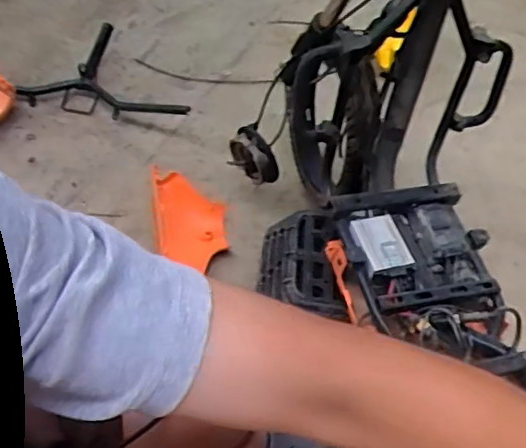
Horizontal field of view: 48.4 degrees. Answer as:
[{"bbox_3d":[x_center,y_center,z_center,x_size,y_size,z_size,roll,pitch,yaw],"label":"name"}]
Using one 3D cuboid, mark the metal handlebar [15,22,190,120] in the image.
[{"bbox_3d":[-0.356,-0.266,1.272,0.256,0.086,0.318,-31,63,-27],"label":"metal handlebar"}]

